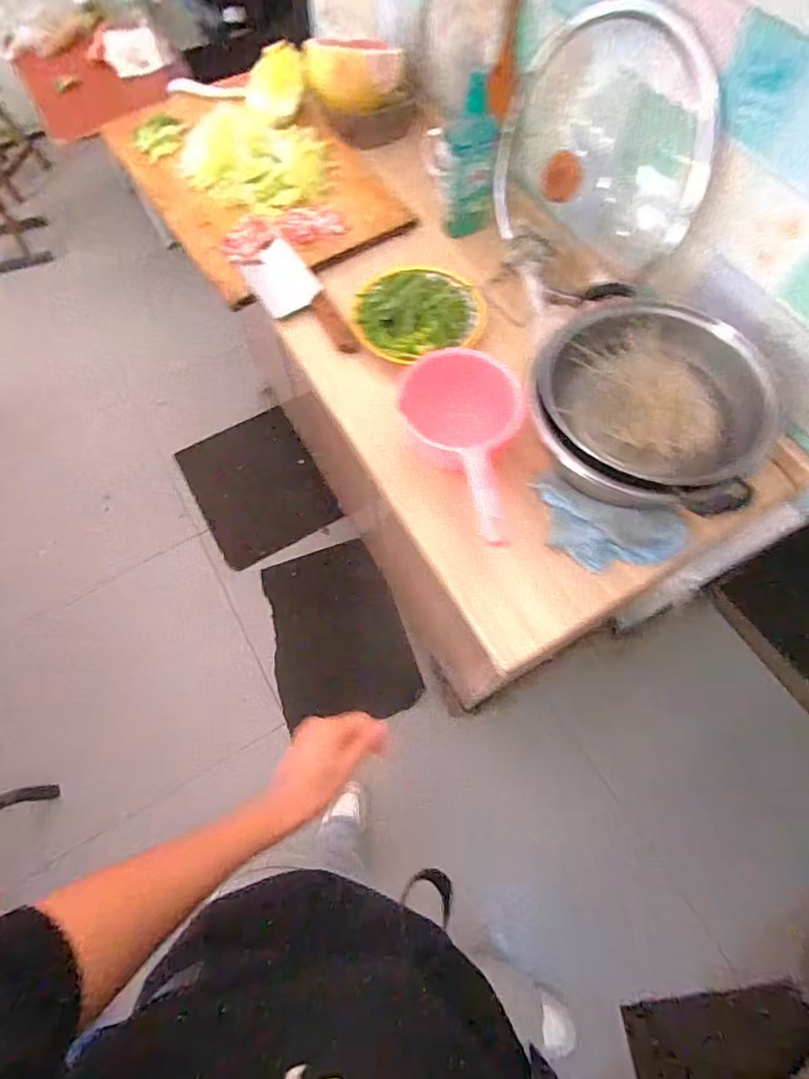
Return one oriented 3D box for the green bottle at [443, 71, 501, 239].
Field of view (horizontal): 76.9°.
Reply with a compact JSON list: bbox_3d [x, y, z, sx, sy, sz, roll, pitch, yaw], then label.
[{"bbox_3d":[0.103,-0.574,0.781,0.080,0.184,0.055,2,67,1],"label":"green bottle"}]

